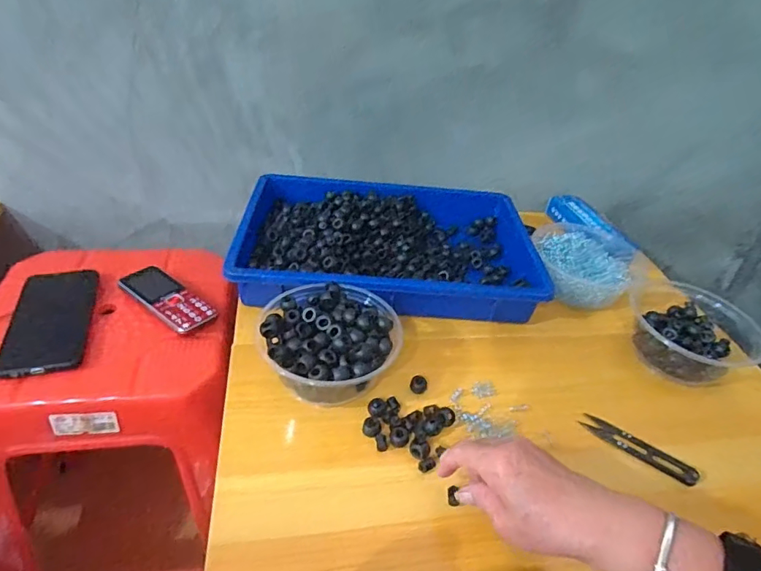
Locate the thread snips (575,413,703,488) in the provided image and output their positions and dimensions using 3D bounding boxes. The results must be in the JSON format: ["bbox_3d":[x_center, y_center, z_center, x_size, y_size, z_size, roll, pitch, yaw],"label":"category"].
[{"bbox_3d":[0.236,0.149,0.447,0.099,0.012,0.023,29,42,26],"label":"thread snips"}]

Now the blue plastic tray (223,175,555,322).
[{"bbox_3d":[0.007,-0.053,0.619,0.357,0.054,0.235,4,37,-5],"label":"blue plastic tray"}]

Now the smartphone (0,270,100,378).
[{"bbox_3d":[-0.360,0.037,0.535,0.075,0.015,0.158,-5,39,-17],"label":"smartphone"}]

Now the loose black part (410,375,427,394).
[{"bbox_3d":[0.037,0.097,0.476,0.016,0.009,0.017,5,37,-4],"label":"loose black part"}]

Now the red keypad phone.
[{"bbox_3d":[-0.252,0.015,0.573,0.119,0.014,0.051,28,42,25],"label":"red keypad phone"}]

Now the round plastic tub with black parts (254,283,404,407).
[{"bbox_3d":[-0.051,0.058,0.468,0.125,0.064,0.123,5,37,-4],"label":"round plastic tub with black parts"}]

